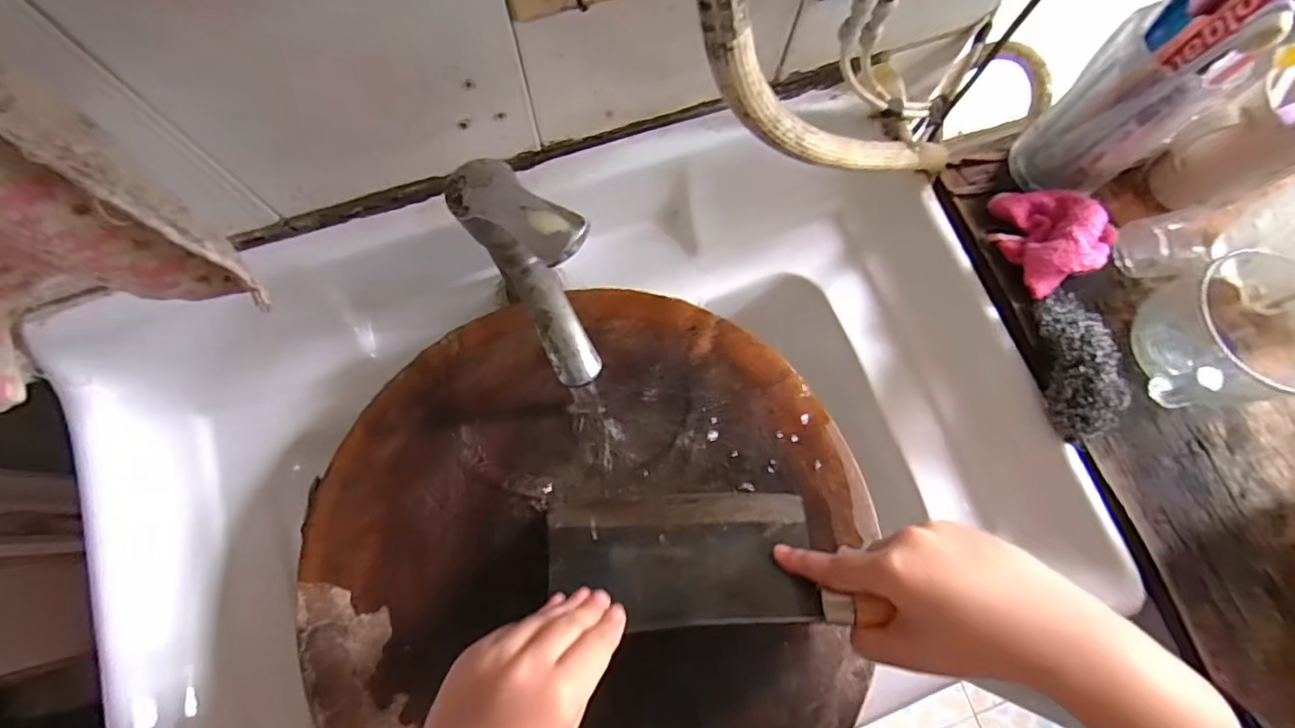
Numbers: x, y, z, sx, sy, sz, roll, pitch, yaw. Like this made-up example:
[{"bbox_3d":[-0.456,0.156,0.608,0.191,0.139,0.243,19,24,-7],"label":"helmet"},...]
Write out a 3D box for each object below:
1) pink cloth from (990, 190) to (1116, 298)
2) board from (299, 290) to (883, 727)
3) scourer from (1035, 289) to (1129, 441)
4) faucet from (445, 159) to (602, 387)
[{"bbox_3d":[0.321,-0.107,0.442,0.086,0.032,0.086,-22,76,-7],"label":"pink cloth"},{"bbox_3d":[-0.035,0.123,0.385,0.367,0.041,0.373,0,75,-1],"label":"board"},{"bbox_3d":[0.319,-0.002,0.417,0.048,0.049,0.114,2,75,-1],"label":"scourer"},{"bbox_3d":[-0.066,-0.061,0.340,0.048,0.105,0.126,-34,78,-10],"label":"faucet"}]

